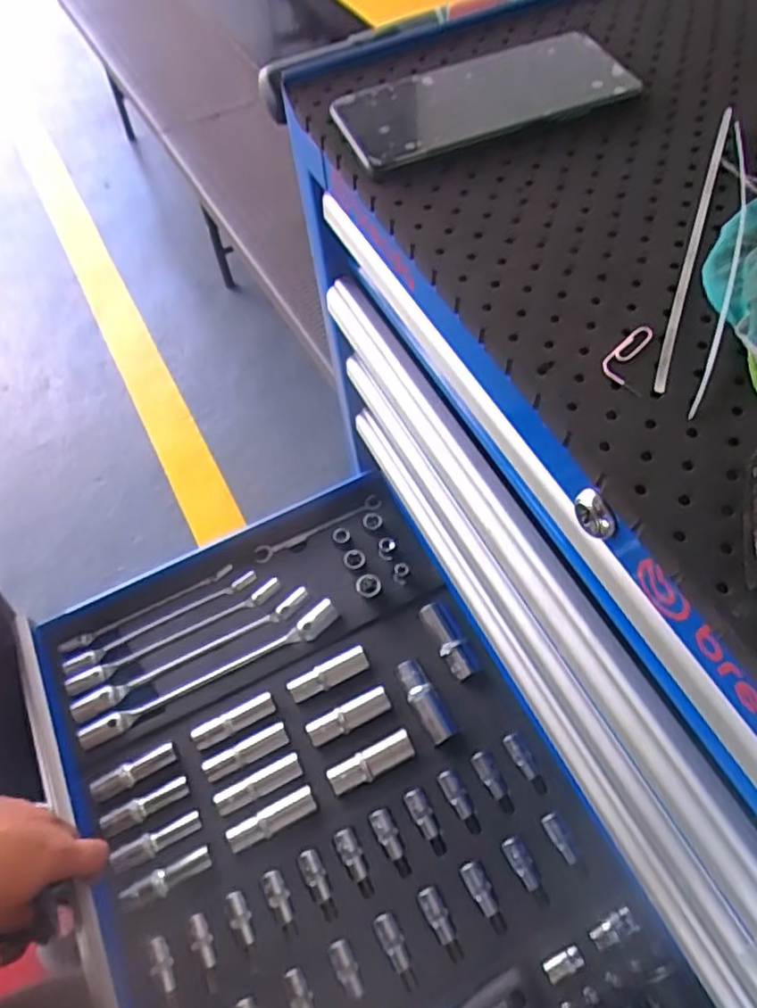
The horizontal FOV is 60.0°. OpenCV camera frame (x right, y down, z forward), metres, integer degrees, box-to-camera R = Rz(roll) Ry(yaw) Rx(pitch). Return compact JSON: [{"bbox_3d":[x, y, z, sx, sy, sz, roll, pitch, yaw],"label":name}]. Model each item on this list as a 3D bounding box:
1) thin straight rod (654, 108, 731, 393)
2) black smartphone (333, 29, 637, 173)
[{"bbox_3d":[0.149,-0.126,0.307,0.005,0.005,0.198,18,62,13],"label":"thin straight rod"},{"bbox_3d":[0.058,-0.228,0.369,0.156,0.010,0.073,-20,61,-7],"label":"black smartphone"}]

